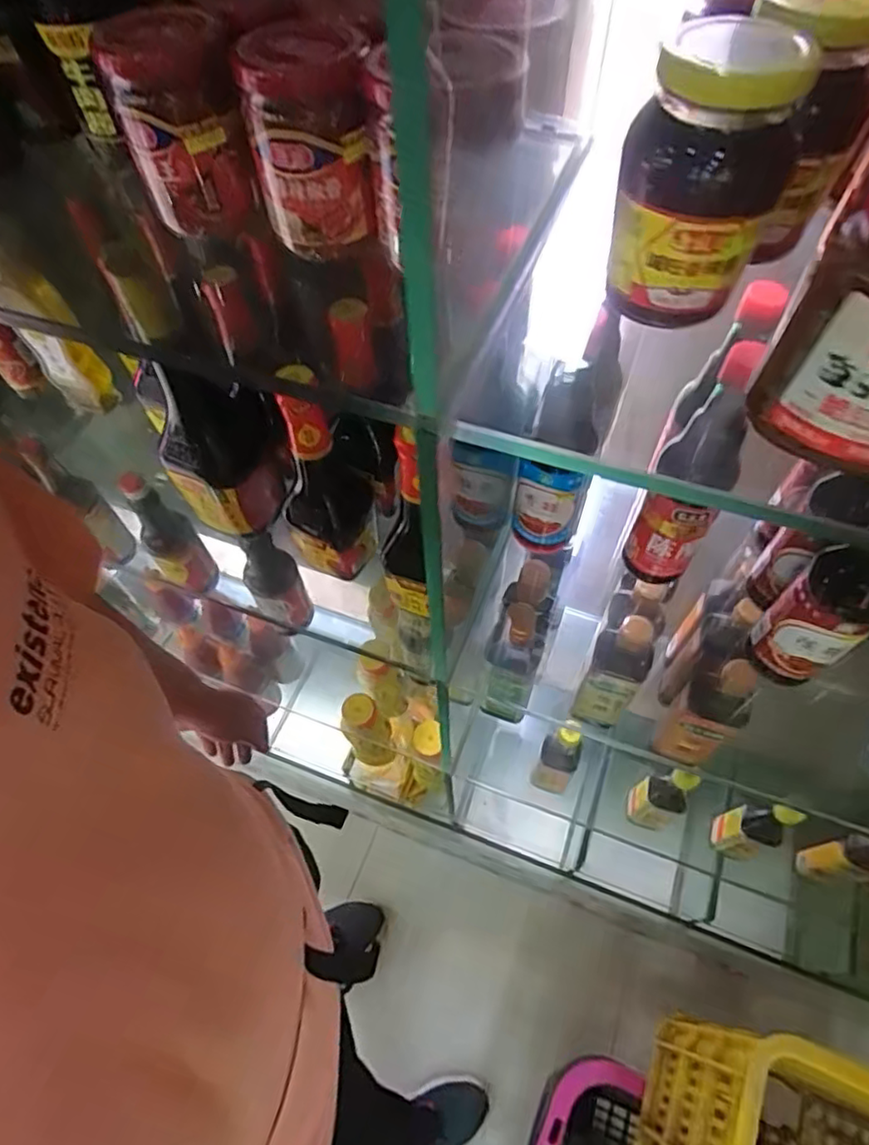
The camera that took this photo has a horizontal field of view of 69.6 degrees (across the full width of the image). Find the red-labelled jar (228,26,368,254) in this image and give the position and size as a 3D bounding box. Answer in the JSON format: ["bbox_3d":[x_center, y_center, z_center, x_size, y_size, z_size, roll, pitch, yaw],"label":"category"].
[{"bbox_3d":[-0.062,-0.220,0.324,0.058,0.080,0.062,-1,58,2],"label":"red-labelled jar"}]

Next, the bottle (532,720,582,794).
[{"bbox_3d":[0.184,0.274,0.922,0.054,0.178,0.052,21,61,15],"label":"bottle"}]

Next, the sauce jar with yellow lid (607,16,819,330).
[{"bbox_3d":[0.116,-0.175,0.281,0.062,0.104,0.068,11,59,9],"label":"sauce jar with yellow lid"}]

